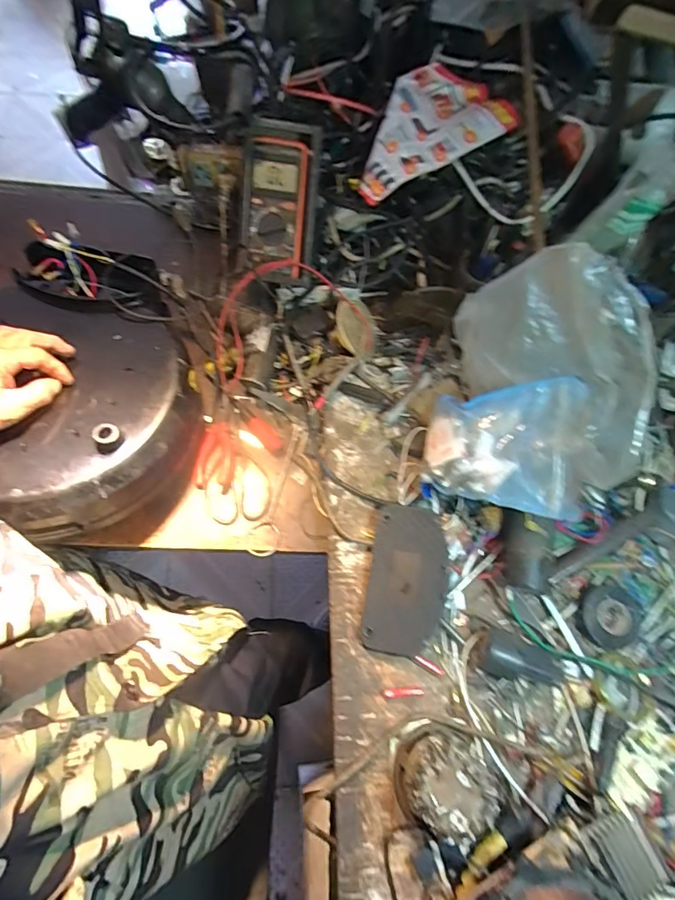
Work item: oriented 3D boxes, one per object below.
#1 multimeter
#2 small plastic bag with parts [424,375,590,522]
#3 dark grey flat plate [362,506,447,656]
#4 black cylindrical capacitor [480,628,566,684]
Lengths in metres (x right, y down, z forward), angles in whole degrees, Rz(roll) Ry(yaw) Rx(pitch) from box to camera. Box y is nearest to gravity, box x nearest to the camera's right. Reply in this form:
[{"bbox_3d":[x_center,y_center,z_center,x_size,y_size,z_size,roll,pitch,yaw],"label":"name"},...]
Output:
[{"bbox_3d":[-0.079,-0.327,0.624,0.101,0.195,0.044,14,28,7],"label":"multimeter"},{"bbox_3d":[0.188,-0.004,0.528,0.170,0.035,0.144,1,78,39],"label":"small plastic bag with parts"},{"bbox_3d":[0.081,0.151,0.544,0.088,0.007,0.168,2,70,21],"label":"dark grey flat plate"},{"bbox_3d":[0.210,0.237,0.505,0.101,0.046,0.048,19,67,8],"label":"black cylindrical capacitor"}]

